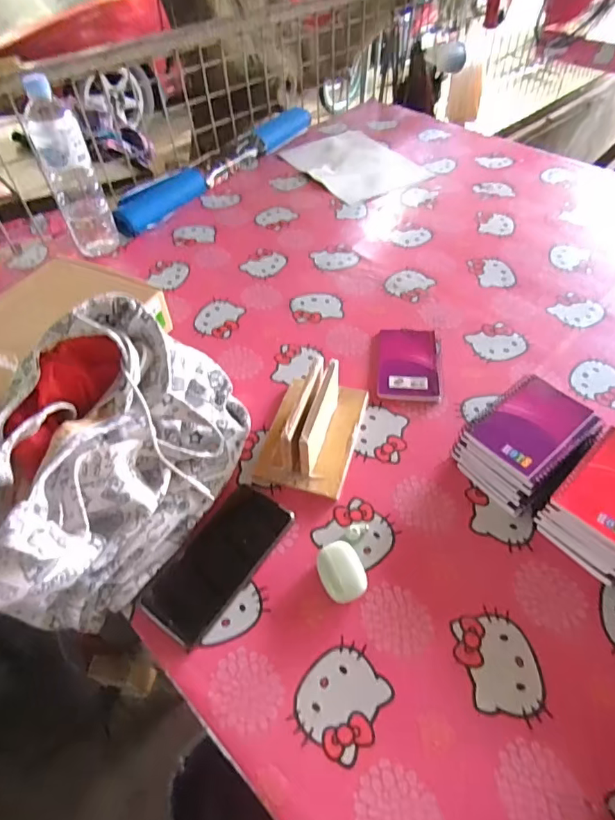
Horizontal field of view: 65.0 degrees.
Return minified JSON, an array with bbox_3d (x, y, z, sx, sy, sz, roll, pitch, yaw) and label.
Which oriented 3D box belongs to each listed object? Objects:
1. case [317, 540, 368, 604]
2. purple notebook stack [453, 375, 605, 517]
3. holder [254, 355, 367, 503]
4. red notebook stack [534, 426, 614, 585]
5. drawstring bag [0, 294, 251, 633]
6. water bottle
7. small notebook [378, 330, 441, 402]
[{"bbox_3d":[0.034,0.161,0.482,0.041,0.023,0.056,-16,53,-10],"label":"case"},{"bbox_3d":[0.249,0.037,0.552,0.139,0.063,0.104,-35,59,-23],"label":"purple notebook stack"},{"bbox_3d":[0.007,0.010,0.571,0.105,0.078,0.159,13,54,12],"label":"holder"},{"bbox_3d":[0.319,0.094,0.503,0.139,0.058,0.092,-38,60,-24],"label":"red notebook stack"},{"bbox_3d":[-0.195,0.051,0.489,0.193,0.166,0.317,13,54,12],"label":"drawstring bag"},{"bbox_3d":[-0.385,-0.378,0.790,0.079,0.258,0.070,9,53,8],"label":"water bottle"},{"bbox_3d":[0.140,-0.066,0.672,0.081,0.010,0.132,4,53,5],"label":"small notebook"}]

